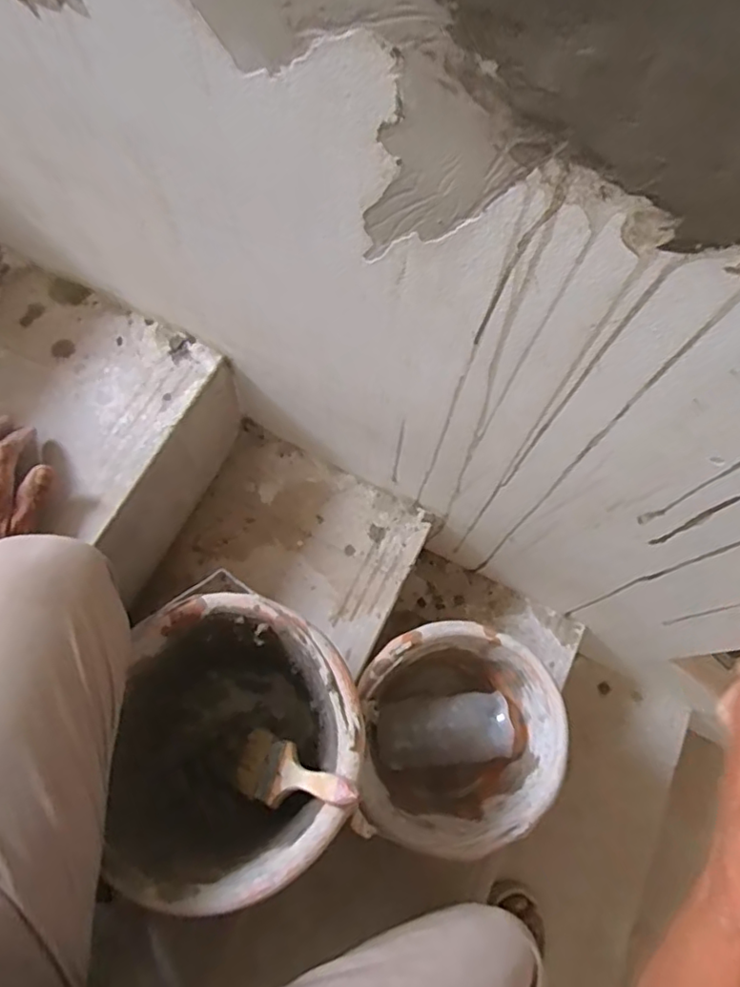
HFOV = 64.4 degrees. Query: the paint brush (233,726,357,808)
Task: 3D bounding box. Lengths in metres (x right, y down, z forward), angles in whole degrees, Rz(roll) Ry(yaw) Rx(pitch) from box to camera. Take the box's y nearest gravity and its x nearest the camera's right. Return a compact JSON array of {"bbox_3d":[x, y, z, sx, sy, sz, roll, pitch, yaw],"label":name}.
[{"bbox_3d":[-0.074,0.264,0.541,0.010,0.177,0.057,38,62,-29],"label":"paint brush"}]

